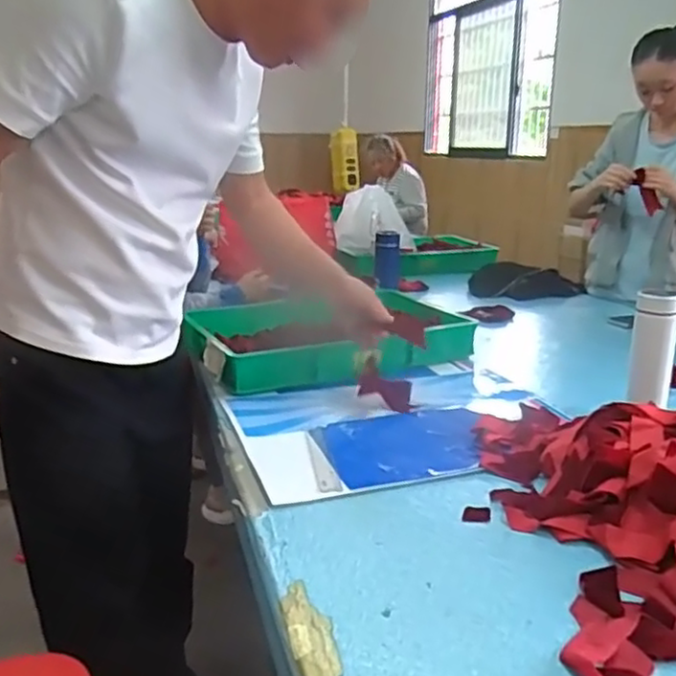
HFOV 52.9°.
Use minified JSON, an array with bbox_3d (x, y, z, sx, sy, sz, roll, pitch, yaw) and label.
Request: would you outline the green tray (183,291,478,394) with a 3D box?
[{"bbox_3d":[-0.018,-0.002,1.452,0.566,0.077,0.320,-5,17,-19],"label":"green tray"}]

